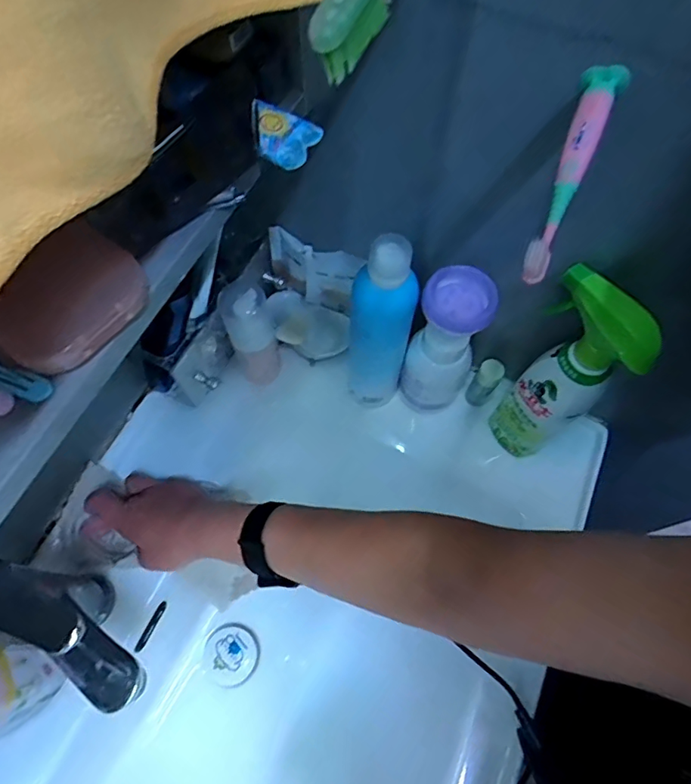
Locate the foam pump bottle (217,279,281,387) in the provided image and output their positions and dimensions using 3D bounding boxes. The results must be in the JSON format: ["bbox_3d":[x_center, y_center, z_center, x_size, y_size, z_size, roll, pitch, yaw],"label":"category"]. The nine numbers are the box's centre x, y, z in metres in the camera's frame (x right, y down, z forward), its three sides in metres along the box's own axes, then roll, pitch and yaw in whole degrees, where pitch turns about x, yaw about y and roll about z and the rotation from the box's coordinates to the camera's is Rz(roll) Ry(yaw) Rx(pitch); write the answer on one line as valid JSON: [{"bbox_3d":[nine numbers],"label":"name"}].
[{"bbox_3d":[-0.098,-0.058,0.544,0.048,0.133,0.050,-14,67,-8],"label":"foam pump bottle"}]

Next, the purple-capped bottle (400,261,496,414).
[{"bbox_3d":[0.098,-0.041,0.523,0.068,0.182,0.071,1,66,-1],"label":"purple-capped bottle"}]

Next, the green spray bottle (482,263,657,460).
[{"bbox_3d":[0.194,-0.008,0.487,0.089,0.230,0.067,39,71,14],"label":"green spray bottle"}]

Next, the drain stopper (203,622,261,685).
[{"bbox_3d":[-0.136,0.313,0.614,0.065,0.004,0.063,1,66,-1],"label":"drain stopper"}]

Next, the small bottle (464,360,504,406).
[{"bbox_3d":[0.155,-0.010,0.573,0.026,0.068,0.025,1,66,-1],"label":"small bottle"}]

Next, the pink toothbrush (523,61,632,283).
[{"bbox_3d":[0.120,-0.123,0.276,0.022,0.026,0.141,25,68,9],"label":"pink toothbrush"}]

